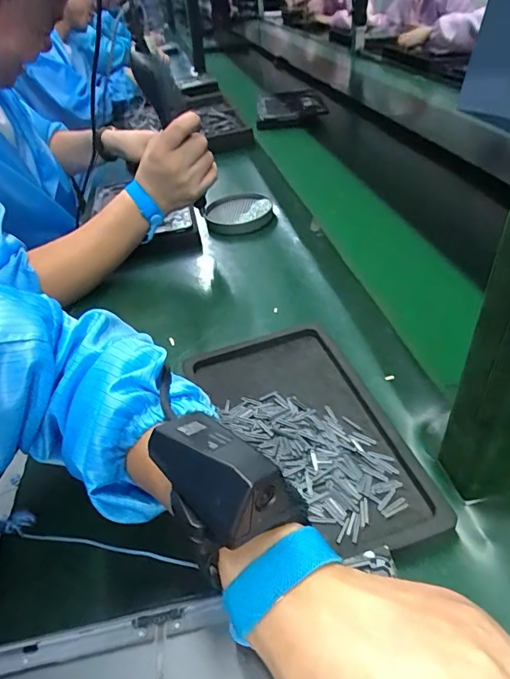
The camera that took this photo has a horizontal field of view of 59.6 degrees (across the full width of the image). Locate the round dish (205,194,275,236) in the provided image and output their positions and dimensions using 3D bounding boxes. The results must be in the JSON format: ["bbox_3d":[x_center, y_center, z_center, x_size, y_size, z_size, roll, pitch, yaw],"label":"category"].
[{"bbox_3d":[-0.026,-0.208,0.738,0.111,0.023,0.116,-1,41,7],"label":"round dish"}]

